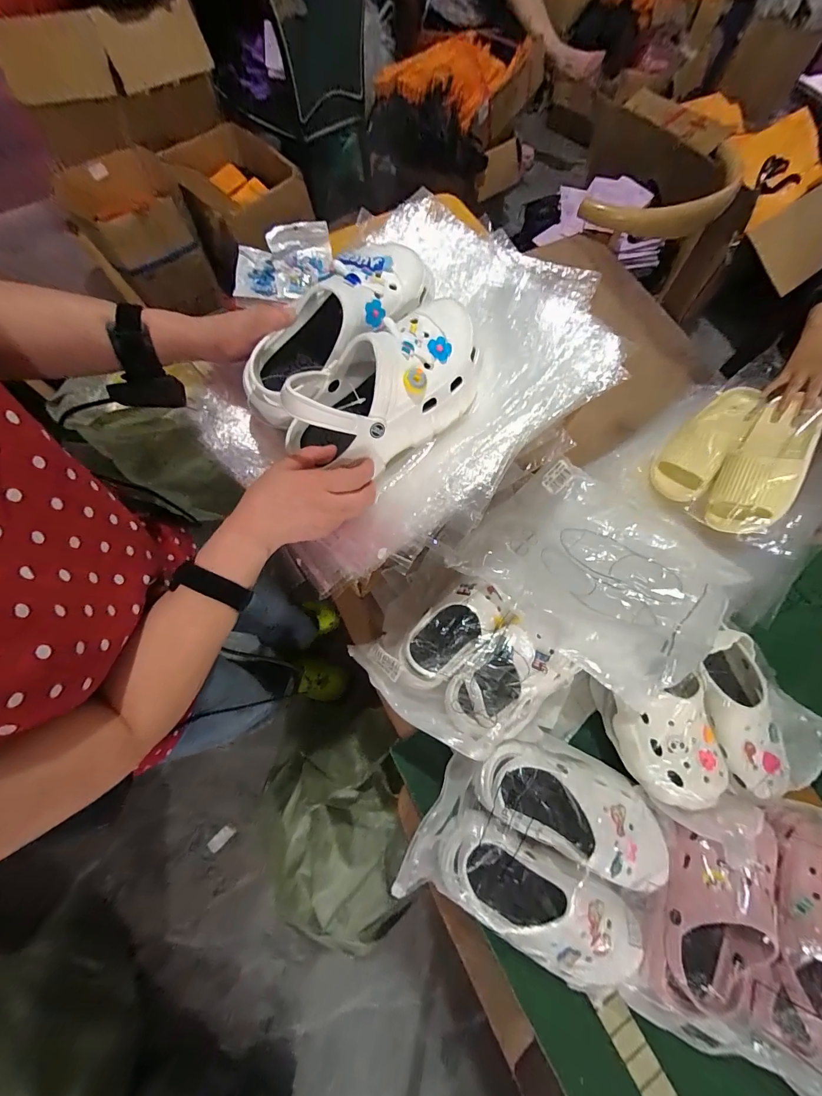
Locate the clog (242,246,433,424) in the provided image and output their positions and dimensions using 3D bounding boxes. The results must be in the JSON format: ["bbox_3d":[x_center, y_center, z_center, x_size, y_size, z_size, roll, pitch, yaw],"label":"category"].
[{"bbox_3d":[-0.089,-0.247,0.429,0.252,0.077,0.110,-38,75,4],"label":"clog"}]

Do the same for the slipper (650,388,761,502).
[{"bbox_3d":[0.548,-0.193,0.745,0.118,0.075,0.247,20,77,30],"label":"slipper"}]

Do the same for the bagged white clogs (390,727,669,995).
[{"bbox_3d":[0.175,0.390,0.508,0.300,0.081,0.255,27,73,8],"label":"bagged white clogs"}]

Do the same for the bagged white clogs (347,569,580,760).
[{"bbox_3d":[0.092,0.160,0.584,0.254,0.109,0.264,43,76,12],"label":"bagged white clogs"}]

